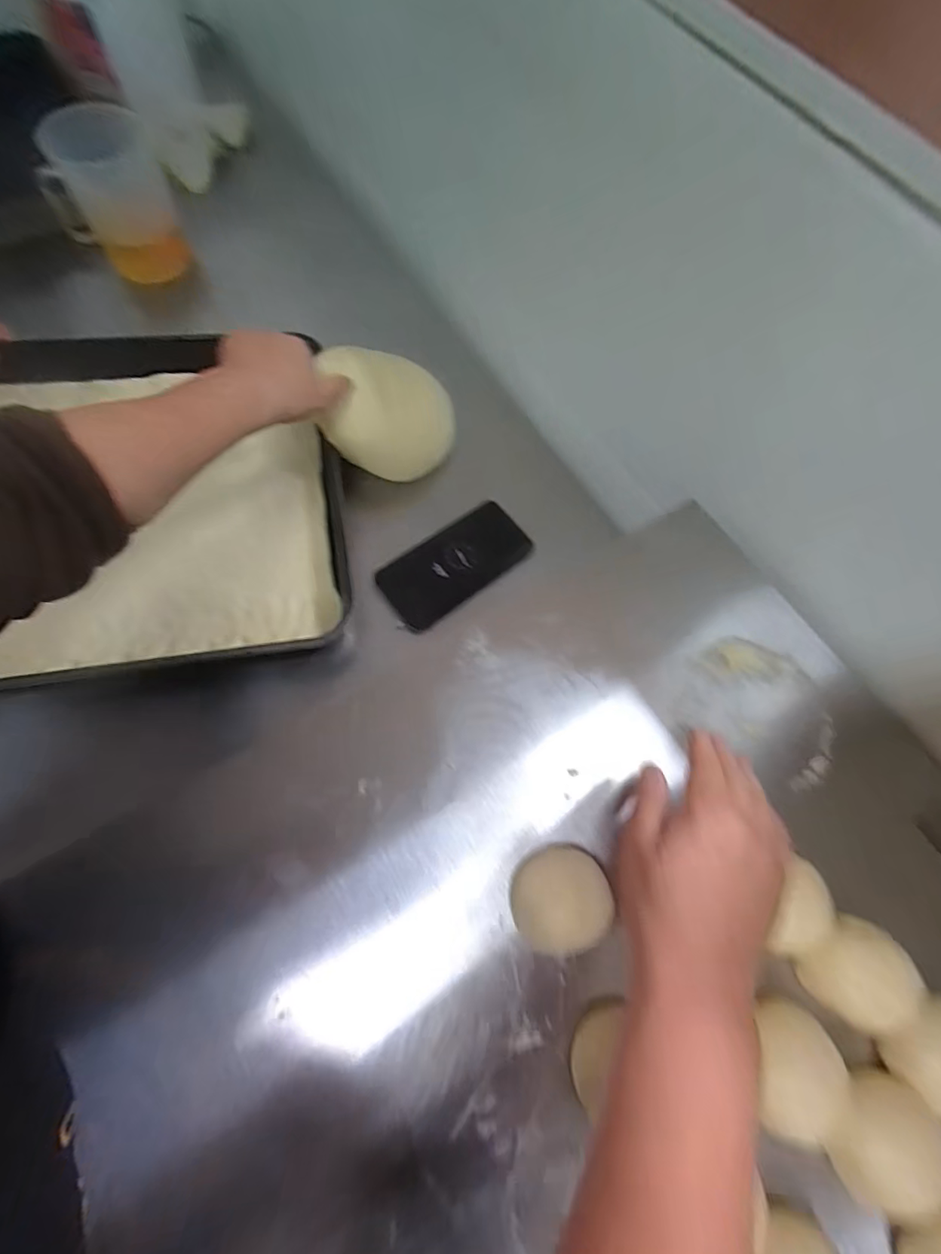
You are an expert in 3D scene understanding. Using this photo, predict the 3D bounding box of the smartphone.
[{"bbox_3d":[-0.016,-0.068,0.586,0.162,0.009,0.080,-36,79,-16],"label":"smartphone"}]

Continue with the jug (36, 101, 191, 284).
[{"bbox_3d":[-0.431,-0.513,0.661,0.134,0.150,0.095,-25,72,-16],"label":"jug"}]

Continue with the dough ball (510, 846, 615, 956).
[{"bbox_3d":[0.057,0.174,0.353,0.061,0.030,0.057,0,67,-6],"label":"dough ball"}]

